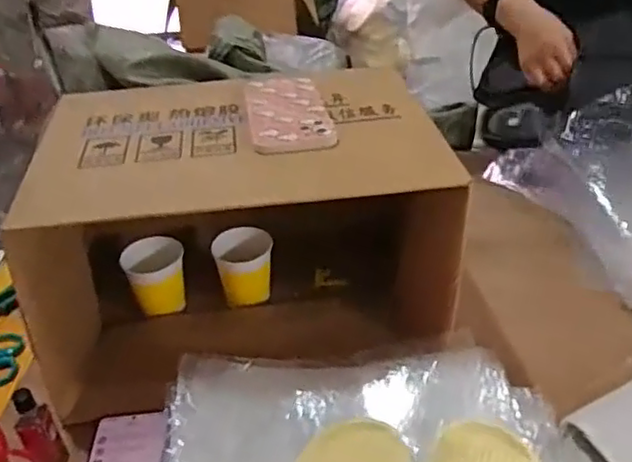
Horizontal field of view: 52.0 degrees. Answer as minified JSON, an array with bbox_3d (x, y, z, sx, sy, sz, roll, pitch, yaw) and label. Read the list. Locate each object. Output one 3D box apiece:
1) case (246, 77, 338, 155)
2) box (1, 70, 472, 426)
[{"bbox_3d":[-0.030,-0.126,0.682,0.080,0.013,0.158,-8,35,-5],"label":"case"},{"bbox_3d":[-0.077,0.020,0.722,0.393,0.286,0.268,-5,35,-1],"label":"box"}]

